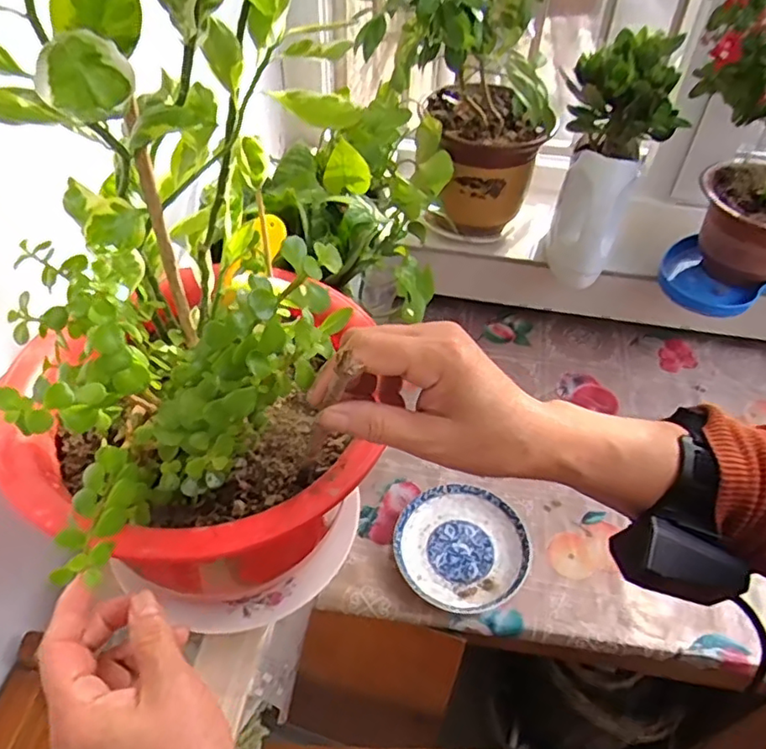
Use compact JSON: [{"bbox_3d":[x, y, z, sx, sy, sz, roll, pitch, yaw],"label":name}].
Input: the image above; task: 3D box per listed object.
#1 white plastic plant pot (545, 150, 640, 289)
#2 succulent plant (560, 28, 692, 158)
[{"bbox_3d":[0.281,-0.215,0.832,0.084,0.189,0.064,19,50,15],"label":"white plastic plant pot"},{"bbox_3d":[0.307,-0.355,0.776,0.138,0.132,0.119,14,48,10],"label":"succulent plant"}]

